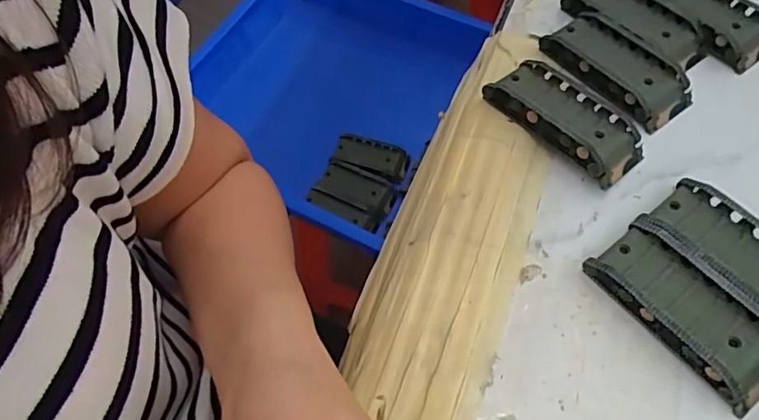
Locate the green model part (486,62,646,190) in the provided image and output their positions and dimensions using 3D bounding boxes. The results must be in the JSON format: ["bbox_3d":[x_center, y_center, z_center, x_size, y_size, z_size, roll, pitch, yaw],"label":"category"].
[{"bbox_3d":[0.118,-0.059,0.334,0.048,0.020,0.096,-38,65,-18],"label":"green model part"}]

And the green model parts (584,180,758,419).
[{"bbox_3d":[0.176,0.038,0.278,0.089,0.018,0.096,-35,64,-16],"label":"green model parts"}]

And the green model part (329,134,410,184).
[{"bbox_3d":[-0.012,-0.067,0.685,0.096,0.019,0.049,17,62,11],"label":"green model part"}]

